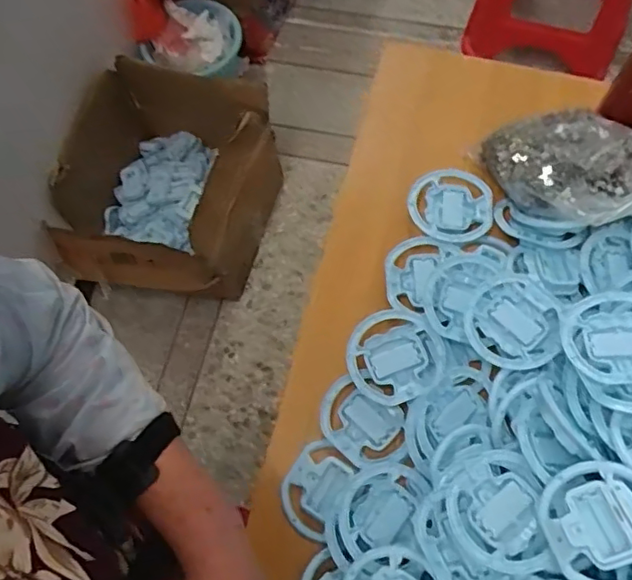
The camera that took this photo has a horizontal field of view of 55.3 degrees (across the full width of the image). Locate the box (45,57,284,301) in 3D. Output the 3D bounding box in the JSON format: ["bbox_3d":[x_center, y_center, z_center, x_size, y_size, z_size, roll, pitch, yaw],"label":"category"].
[{"bbox_3d":[-0.354,-0.263,1.482,0.457,0.364,0.525,8,71,5],"label":"box"}]

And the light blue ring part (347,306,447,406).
[{"bbox_3d":[0.088,0.072,0.663,0.103,0.021,0.098,-1,71,2],"label":"light blue ring part"}]

